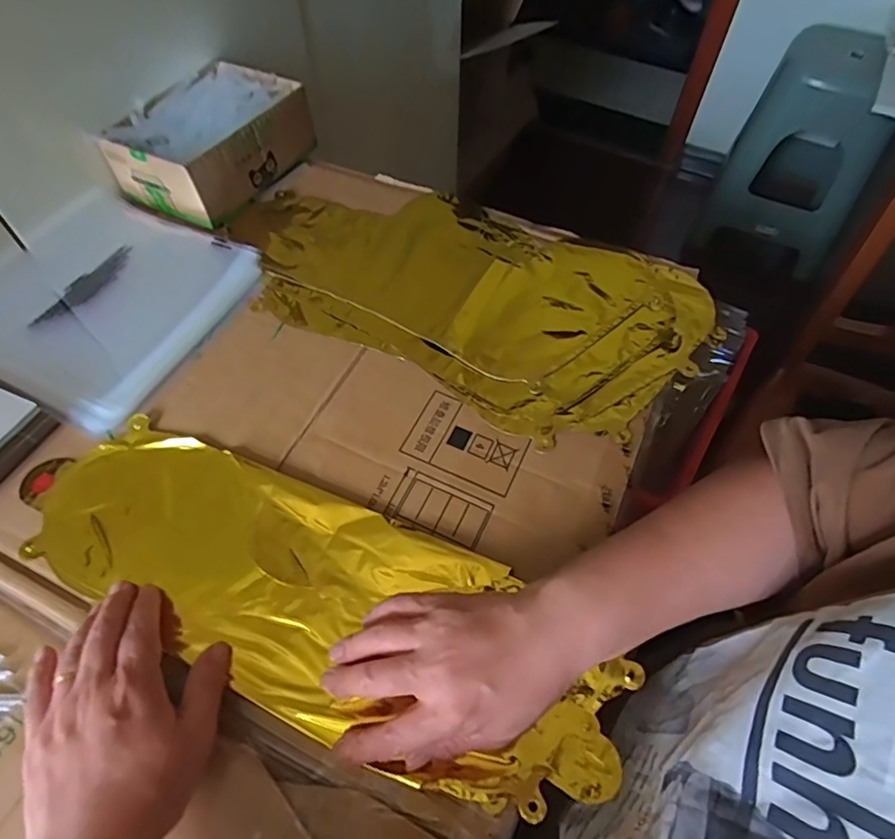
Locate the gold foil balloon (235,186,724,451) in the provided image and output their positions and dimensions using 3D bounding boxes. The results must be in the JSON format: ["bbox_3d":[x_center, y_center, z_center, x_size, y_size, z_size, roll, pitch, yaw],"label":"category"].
[{"bbox_3d":[0.011,-0.134,0.531,0.439,0.008,0.242,27,60,15],"label":"gold foil balloon"}]

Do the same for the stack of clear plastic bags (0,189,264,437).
[{"bbox_3d":[-0.321,-0.116,0.512,0.227,0.012,0.222,23,60,13],"label":"stack of clear plastic bags"}]

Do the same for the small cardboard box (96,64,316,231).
[{"bbox_3d":[-0.255,-0.305,0.605,0.133,0.063,0.187,28,61,15],"label":"small cardboard box"}]

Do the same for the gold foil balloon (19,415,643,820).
[{"bbox_3d":[-0.098,0.111,0.378,0.435,0.013,0.137,23,59,13],"label":"gold foil balloon"}]

